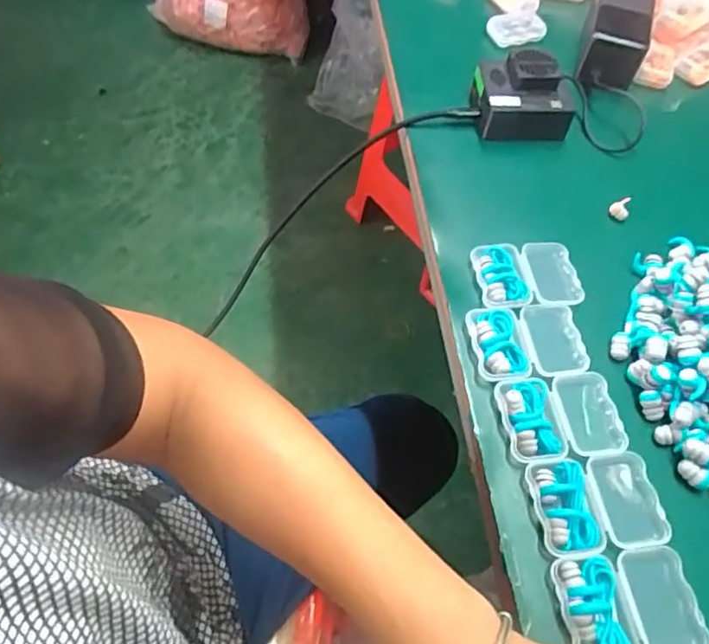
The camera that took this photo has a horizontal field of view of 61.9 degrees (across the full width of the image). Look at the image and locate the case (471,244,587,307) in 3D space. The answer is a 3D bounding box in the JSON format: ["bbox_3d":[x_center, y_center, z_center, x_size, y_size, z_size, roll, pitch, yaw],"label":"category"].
[{"bbox_3d":[0.127,-0.036,0.433,0.075,0.013,0.053,-5,59,-8],"label":"case"}]

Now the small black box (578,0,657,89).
[{"bbox_3d":[0.256,-0.285,0.572,0.055,0.035,0.149,19,59,8],"label":"small black box"}]

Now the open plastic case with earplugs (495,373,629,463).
[{"bbox_3d":[0.132,0.058,0.375,0.074,0.018,0.055,-6,59,-8],"label":"open plastic case with earplugs"}]

